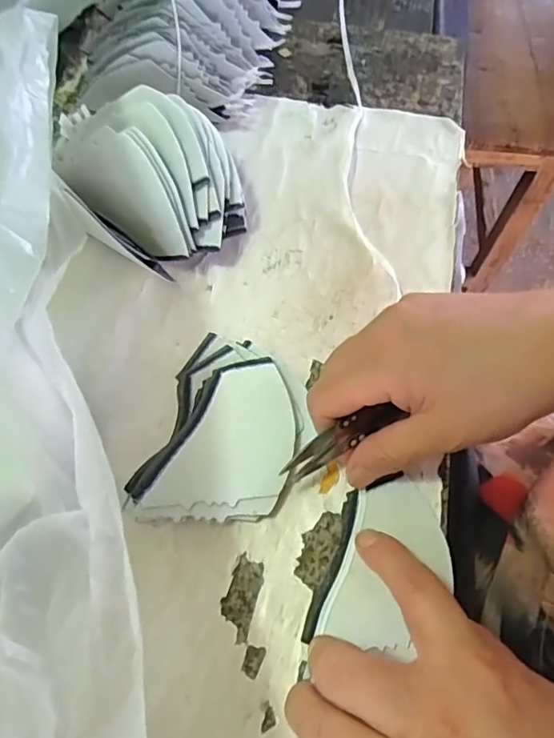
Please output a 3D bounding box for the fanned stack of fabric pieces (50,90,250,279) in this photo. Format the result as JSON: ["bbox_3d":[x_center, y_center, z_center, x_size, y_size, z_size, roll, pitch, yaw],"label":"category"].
[{"bbox_3d":[-0.076,-0.116,0.327,0.097,0.062,0.110,-19,69,-9],"label":"fanned stack of fabric pieces"}]

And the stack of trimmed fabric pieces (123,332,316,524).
[{"bbox_3d":[-0.027,0.036,0.290,0.075,0.013,0.103,19,68,6],"label":"stack of trimmed fabric pieces"}]

